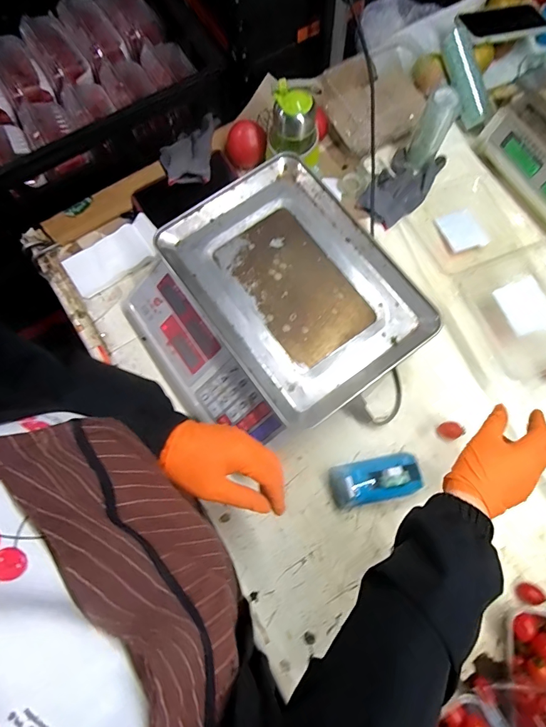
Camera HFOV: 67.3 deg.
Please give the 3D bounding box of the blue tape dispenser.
[{"bbox_3d":[0.131,0.151,0.538,0.118,0.060,0.061,-15,74,11],"label":"blue tape dispenser"}]

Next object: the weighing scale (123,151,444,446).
[{"bbox_3d":[-0.007,-0.070,0.567,0.320,0.105,0.322,-35,76,-8],"label":"weighing scale"}]

